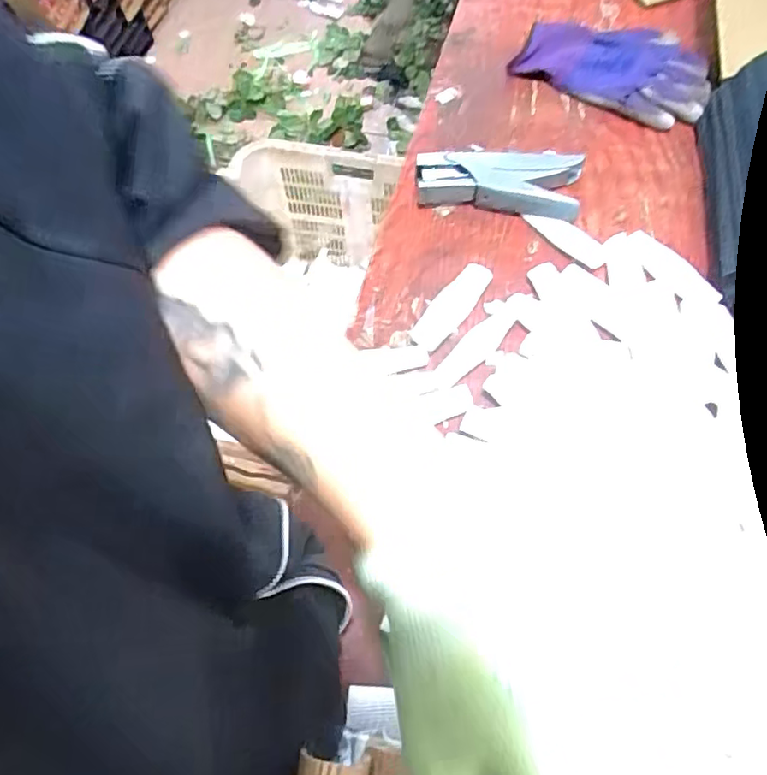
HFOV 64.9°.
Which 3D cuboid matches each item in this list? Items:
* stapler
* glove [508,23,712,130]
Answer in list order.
[{"bbox_3d":[0.104,-0.187,0.552,0.145,0.030,0.060,6,64,7],"label":"stapler"},{"bbox_3d":[0.235,-0.332,0.607,0.189,0.024,0.102,27,82,14],"label":"glove"}]

